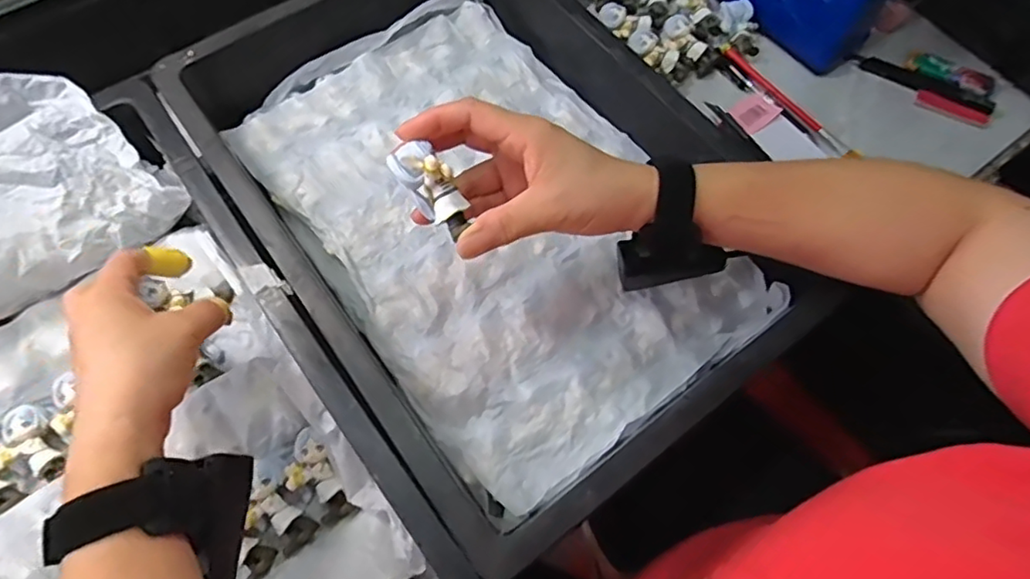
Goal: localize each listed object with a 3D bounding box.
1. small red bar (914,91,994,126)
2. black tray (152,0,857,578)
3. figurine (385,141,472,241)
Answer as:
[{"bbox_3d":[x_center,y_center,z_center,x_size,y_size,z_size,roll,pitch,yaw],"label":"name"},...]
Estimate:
[{"bbox_3d":[0.386,-0.159,0.520,0.061,0.011,0.009,32,69,12],"label":"small red bar"},{"bbox_3d":[-0.028,-0.079,0.451,0.305,0.076,0.458,-34,70,-14],"label":"black tray"},{"bbox_3d":[-0.046,-0.057,0.329,0.024,0.018,0.057,-39,101,-16],"label":"figurine"}]

